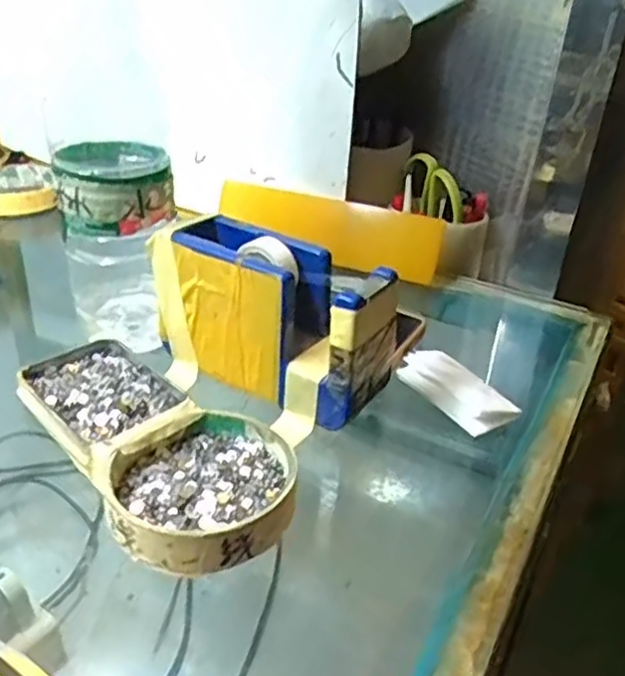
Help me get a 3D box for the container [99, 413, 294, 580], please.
[{"bbox_3d":[-0.049,0.064,0.300,0.080,0.019,0.081,5,31,2],"label":"container"}]

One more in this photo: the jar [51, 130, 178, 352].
[{"bbox_3d":[-0.112,-0.058,0.395,0.059,0.100,0.060,-3,32,-10],"label":"jar"}]

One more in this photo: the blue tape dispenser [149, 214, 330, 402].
[{"bbox_3d":[-0.038,-0.021,0.376,0.093,0.071,0.049,26,38,33],"label":"blue tape dispenser"}]

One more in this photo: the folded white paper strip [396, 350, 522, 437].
[{"bbox_3d":[0.081,0.028,0.386,0.030,0.014,0.072,-17,36,-30],"label":"folded white paper strip"}]

